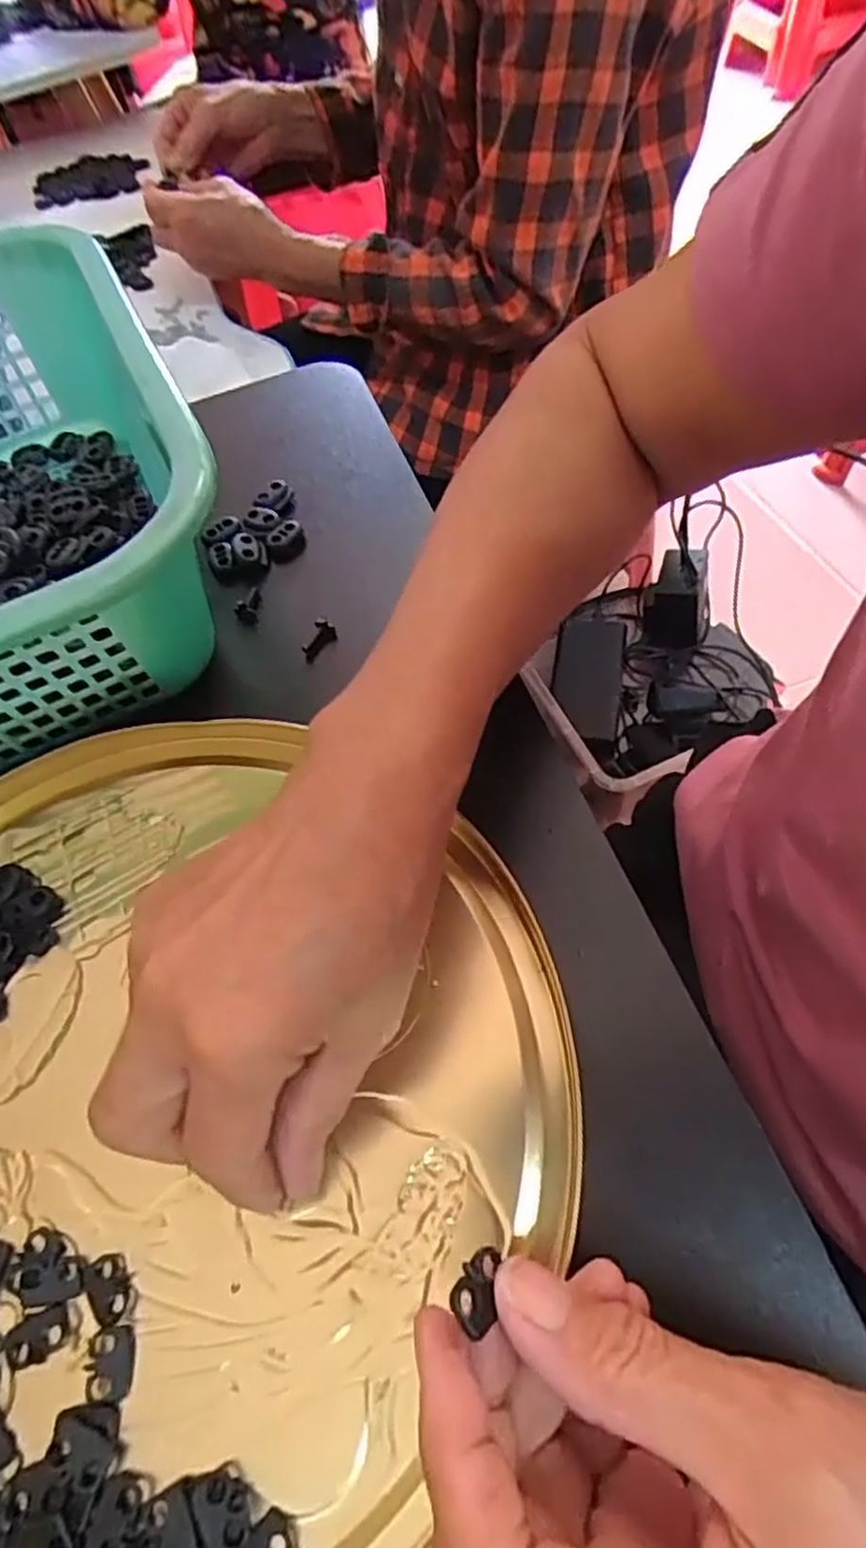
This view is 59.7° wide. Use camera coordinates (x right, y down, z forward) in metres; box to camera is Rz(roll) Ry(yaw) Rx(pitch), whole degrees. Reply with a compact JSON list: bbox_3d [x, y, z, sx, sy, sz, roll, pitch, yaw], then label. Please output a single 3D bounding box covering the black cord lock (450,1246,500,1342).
[{"bbox_3d":[0.010,0.118,0.172,0.010,0.008,0.017,5,57,2],"label":"black cord lock"}]

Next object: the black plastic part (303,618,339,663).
[{"bbox_3d":[-0.055,-0.063,0.360,0.007,0.012,0.021,32,84,18],"label":"black plastic part"}]

